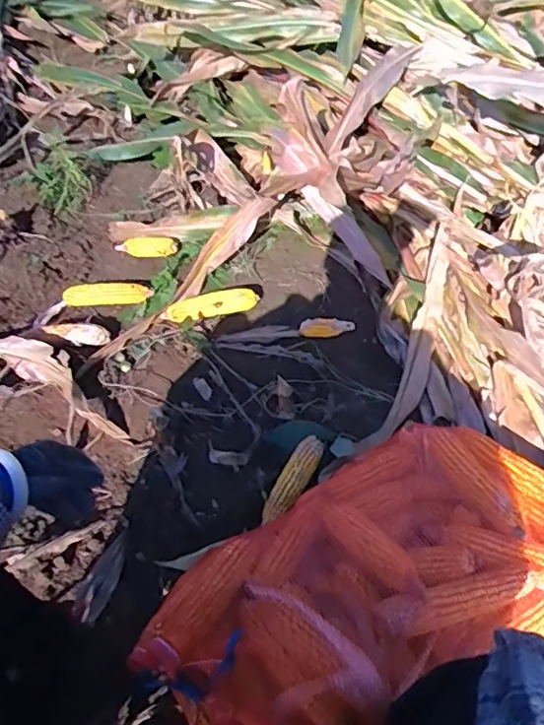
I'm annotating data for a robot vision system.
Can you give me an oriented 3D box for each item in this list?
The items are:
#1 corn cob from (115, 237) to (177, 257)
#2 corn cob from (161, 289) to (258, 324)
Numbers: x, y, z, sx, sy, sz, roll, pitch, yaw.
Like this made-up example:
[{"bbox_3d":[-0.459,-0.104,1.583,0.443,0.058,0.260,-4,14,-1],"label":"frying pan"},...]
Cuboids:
[{"bbox_3d":[-0.326,-0.297,1.469,0.154,0.042,0.060,-5,47,-20],"label":"corn cob"},{"bbox_3d":[-0.142,-0.132,1.304,0.225,0.046,0.063,-15,50,-9],"label":"corn cob"}]

